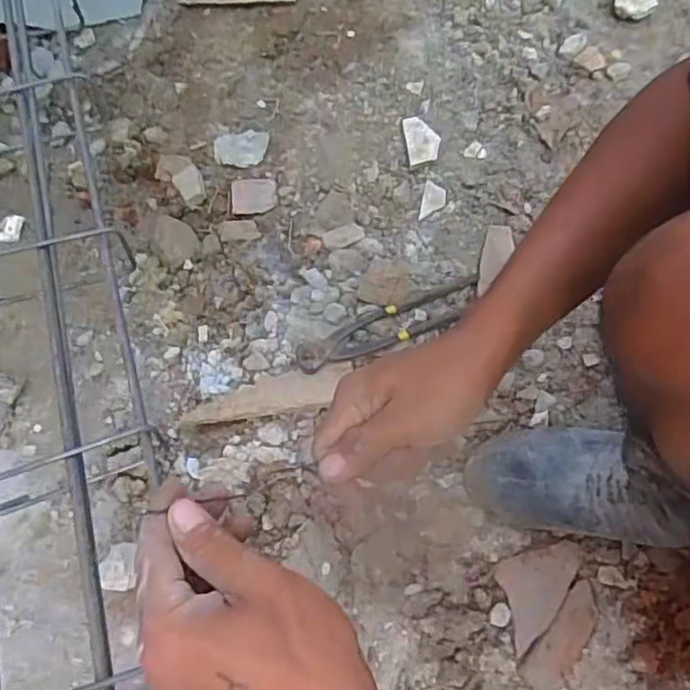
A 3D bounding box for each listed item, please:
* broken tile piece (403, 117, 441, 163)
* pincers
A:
[{"bbox_3d":[0.100,-0.266,0.801,0.041,0.010,0.071,-7,63,0],"label":"broken tile piece"},{"bbox_3d":[0.051,-0.024,0.676,0.214,0.014,0.048,-19,64,-6],"label":"pincers"}]

